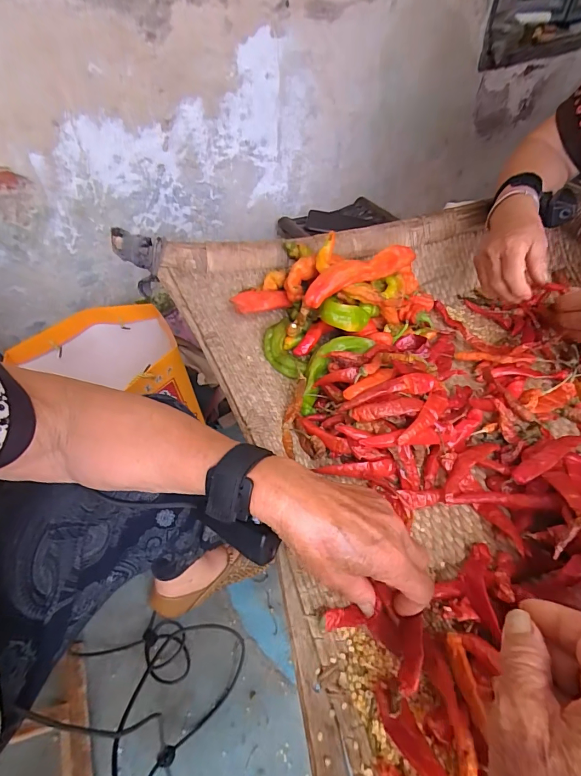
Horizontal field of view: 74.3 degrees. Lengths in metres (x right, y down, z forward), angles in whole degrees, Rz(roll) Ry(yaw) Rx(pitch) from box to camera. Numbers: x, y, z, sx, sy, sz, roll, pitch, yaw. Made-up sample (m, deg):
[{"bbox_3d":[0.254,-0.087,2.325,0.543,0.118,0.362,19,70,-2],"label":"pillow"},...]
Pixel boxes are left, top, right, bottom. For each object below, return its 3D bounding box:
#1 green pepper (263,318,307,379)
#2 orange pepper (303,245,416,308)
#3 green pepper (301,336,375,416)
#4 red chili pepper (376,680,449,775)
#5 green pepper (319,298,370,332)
[{"bbox_3d":[-0.009,-0.046,0.479,0.039,0.022,0.079,-19,66,-15],"label":"green pepper"},{"bbox_3d":[0.080,-0.137,0.458,0.137,0.035,0.028,-20,51,-16],"label":"orange pepper"},{"bbox_3d":[0.043,-0.024,0.446,0.041,0.026,0.118,36,79,29],"label":"green pepper"},{"bbox_3d":[0.083,0.231,0.233,0.020,0.016,0.092,-19,31,-15],"label":"red chili pepper"},{"bbox_3d":[0.065,-0.085,0.448,0.060,0.024,0.026,14,48,-8],"label":"green pepper"}]

